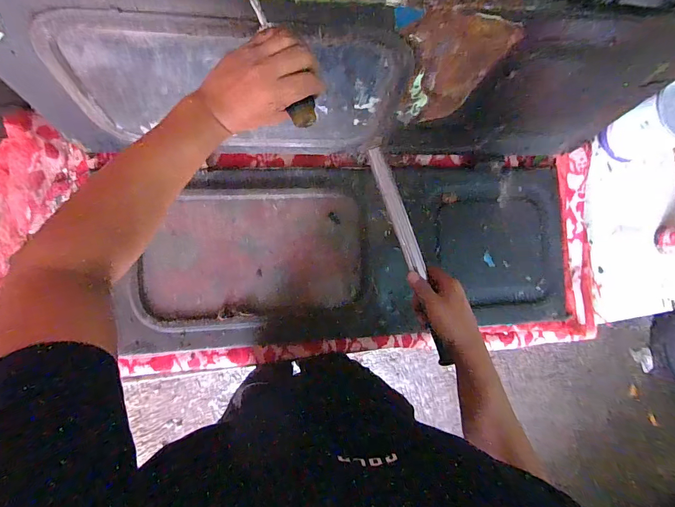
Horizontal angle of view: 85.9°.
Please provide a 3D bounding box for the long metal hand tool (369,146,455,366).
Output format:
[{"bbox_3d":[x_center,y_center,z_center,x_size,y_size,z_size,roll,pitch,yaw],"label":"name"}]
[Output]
[{"bbox_3d":[0.111,0.008,0.528,0.025,0.018,0.332,-19,93,-8],"label":"long metal hand tool"}]

